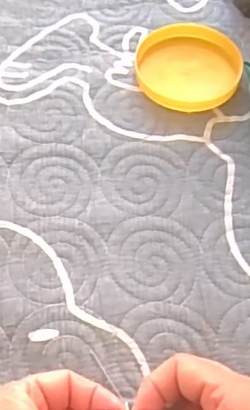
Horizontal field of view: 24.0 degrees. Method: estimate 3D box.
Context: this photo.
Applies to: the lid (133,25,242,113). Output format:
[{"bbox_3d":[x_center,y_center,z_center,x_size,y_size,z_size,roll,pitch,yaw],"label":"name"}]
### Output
[{"bbox_3d":[0.051,-0.113,0.467,0.081,0.012,0.087,2,60,-3],"label":"lid"}]

